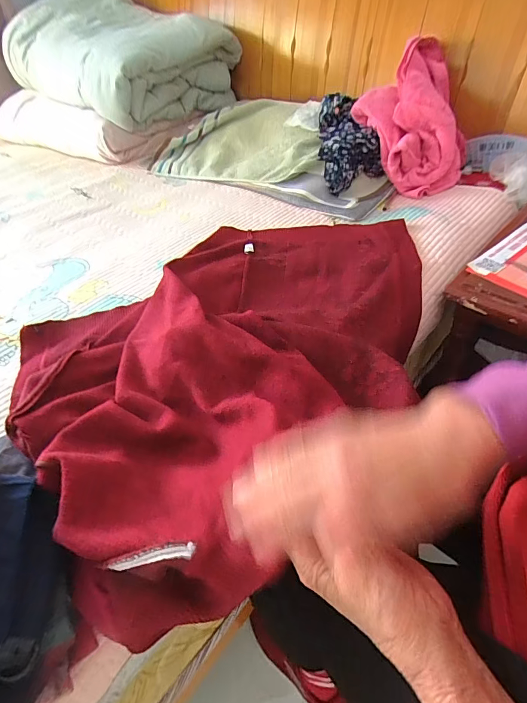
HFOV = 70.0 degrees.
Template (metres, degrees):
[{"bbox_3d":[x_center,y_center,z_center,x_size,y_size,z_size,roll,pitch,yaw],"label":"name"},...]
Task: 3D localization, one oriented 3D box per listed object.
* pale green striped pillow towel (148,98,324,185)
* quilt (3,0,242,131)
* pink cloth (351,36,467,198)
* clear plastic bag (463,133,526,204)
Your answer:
[{"bbox_3d":[-0.035,-0.528,0.951,0.468,0.107,0.288,18,50,24],"label":"pale green striped pillow towel"},{"bbox_3d":[-0.458,-0.900,1.158,0.637,0.255,0.419,31,56,32],"label":"quilt"},{"bbox_3d":[0.320,-0.497,0.797,0.222,0.215,0.263,18,50,24],"label":"pink cloth"},{"bbox_3d":[0.539,-0.382,0.762,0.153,0.058,0.248,-5,44,3],"label":"clear plastic bag"}]

